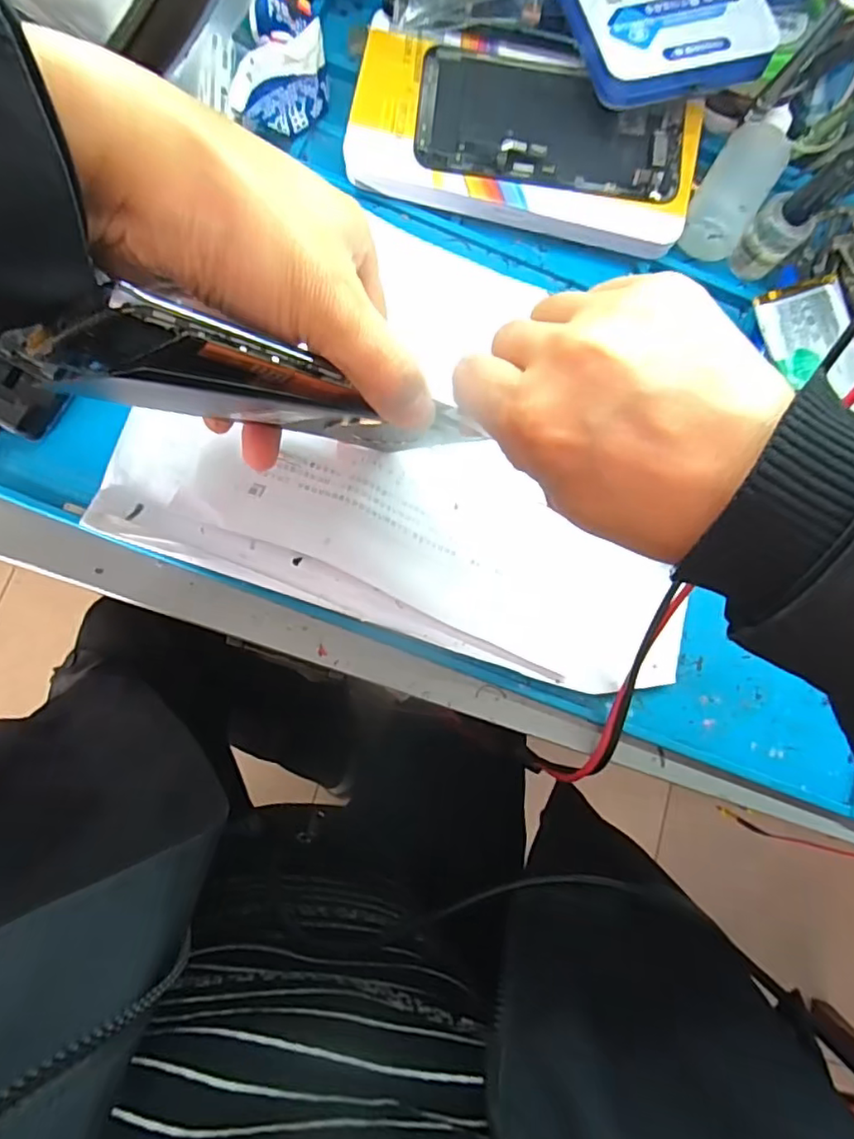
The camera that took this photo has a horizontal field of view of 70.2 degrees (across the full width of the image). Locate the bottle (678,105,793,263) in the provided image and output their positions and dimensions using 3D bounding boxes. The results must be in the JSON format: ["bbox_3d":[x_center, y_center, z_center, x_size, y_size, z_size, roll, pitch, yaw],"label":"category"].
[{"bbox_3d":[0.171,-0.212,0.333,0.033,0.026,0.080,29,98,-3],"label":"bottle"}]

